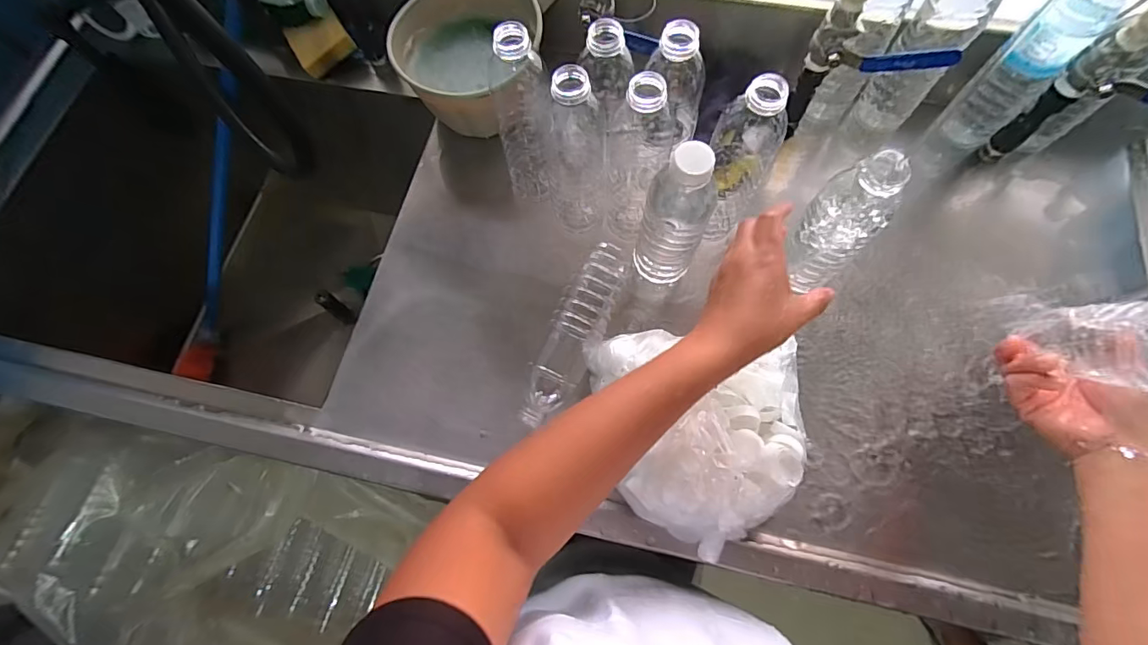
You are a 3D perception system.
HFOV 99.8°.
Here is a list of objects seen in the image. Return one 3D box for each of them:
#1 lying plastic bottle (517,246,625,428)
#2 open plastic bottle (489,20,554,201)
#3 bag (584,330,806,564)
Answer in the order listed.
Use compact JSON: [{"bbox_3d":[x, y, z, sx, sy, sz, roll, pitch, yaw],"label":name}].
[{"bbox_3d":[0.001,0.013,0.514,0.051,0.050,0.200,24,73,10],"label":"lying plastic bottle"},{"bbox_3d":[-0.052,-0.208,0.510,0.057,0.200,0.055,-1,70,2],"label":"open plastic bottle"},{"bbox_3d":[0.114,0.110,0.454,0.194,0.090,0.191,4,71,3],"label":"bag"}]

